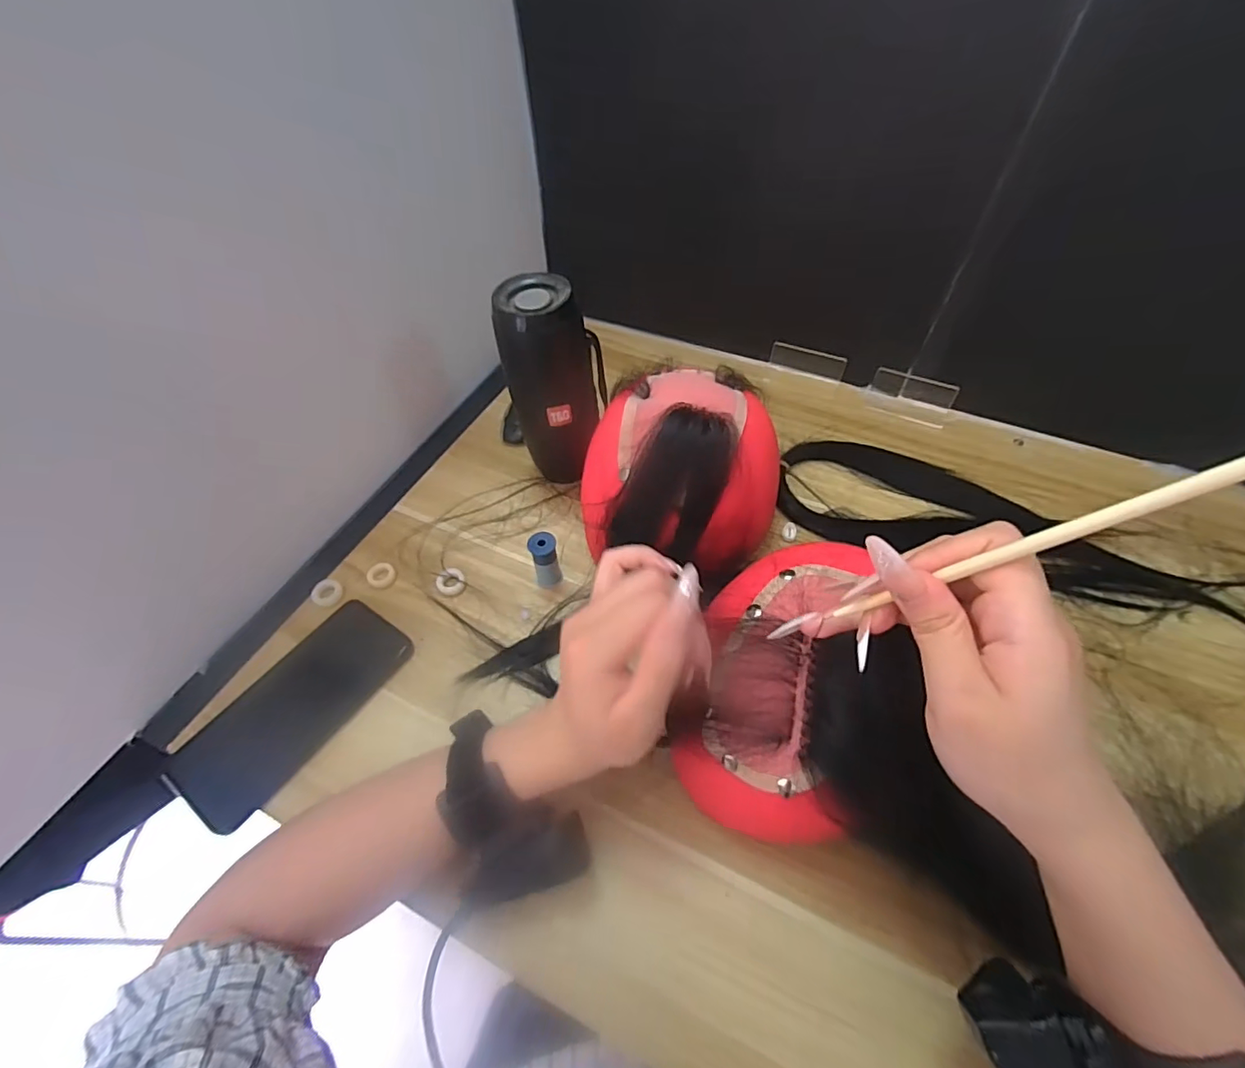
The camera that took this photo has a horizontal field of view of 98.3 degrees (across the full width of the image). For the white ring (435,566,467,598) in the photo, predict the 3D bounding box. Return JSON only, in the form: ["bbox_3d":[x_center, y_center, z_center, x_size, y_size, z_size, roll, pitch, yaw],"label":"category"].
[{"bbox_3d":[-0.142,0.040,0.447,0.024,0.004,0.027,-29,57,-19],"label":"white ring"}]

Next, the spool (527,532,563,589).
[{"bbox_3d":[-0.062,0.021,0.434,0.021,0.049,0.021,-1,52,1],"label":"spool"}]

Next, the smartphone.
[{"bbox_3d":[-0.238,0.124,0.393,0.081,0.012,0.161,29,58,22],"label":"smartphone"}]

